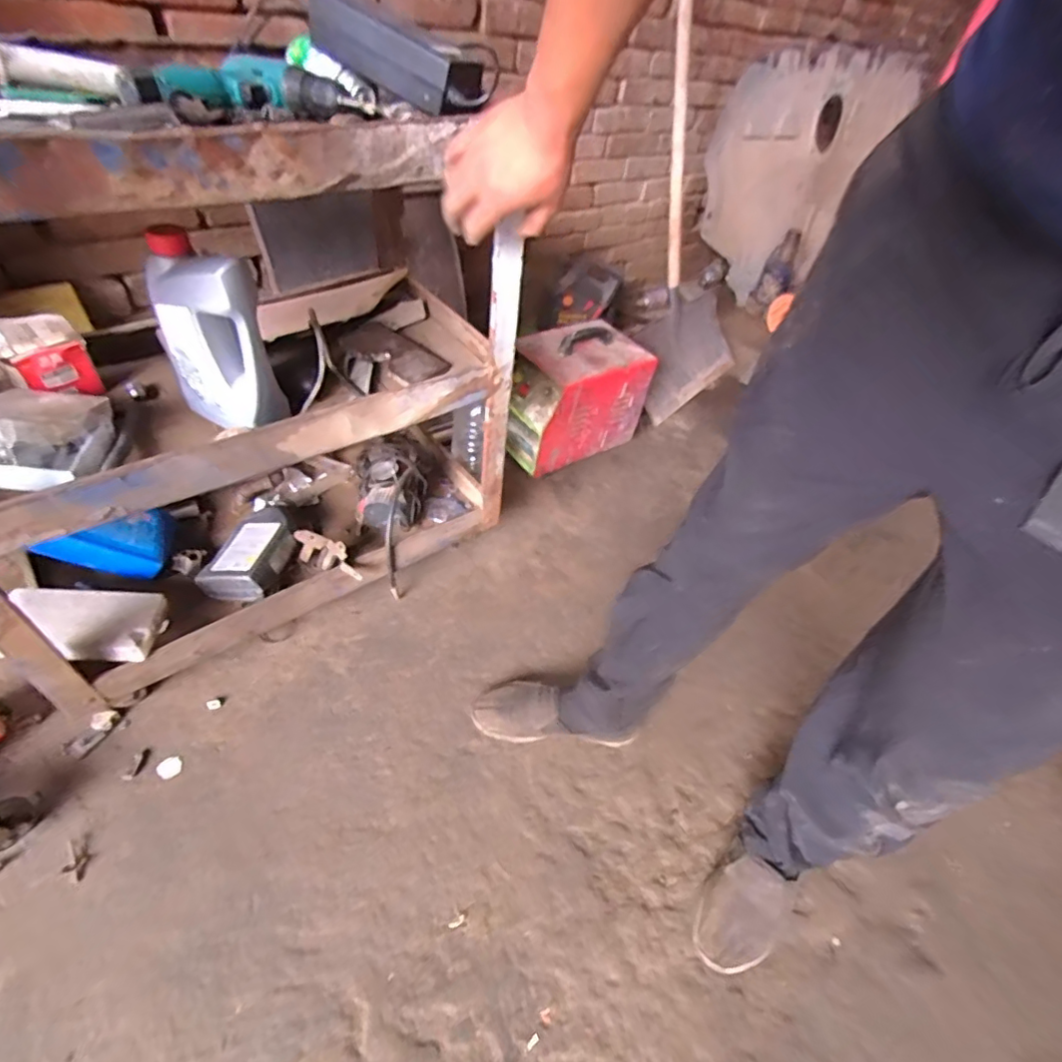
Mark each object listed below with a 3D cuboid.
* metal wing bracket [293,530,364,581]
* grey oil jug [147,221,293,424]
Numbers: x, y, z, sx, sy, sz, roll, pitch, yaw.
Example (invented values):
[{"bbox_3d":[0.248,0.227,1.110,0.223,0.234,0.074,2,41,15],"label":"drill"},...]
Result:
[{"bbox_3d":[-0.334,0.038,0.956,0.125,0.057,0.016,17,17,9],"label":"metal wing bracket"},{"bbox_3d":[-0.370,-0.228,0.681,0.127,0.200,0.063,25,46,13],"label":"grey oil jug"}]

